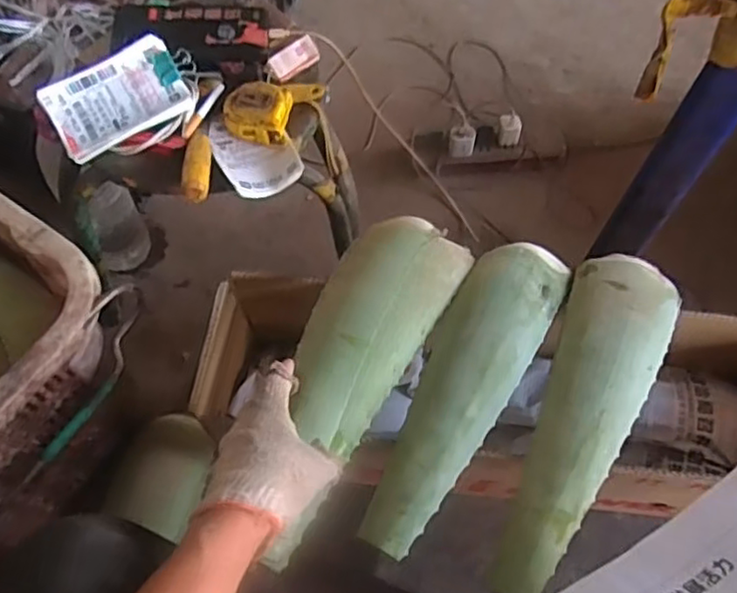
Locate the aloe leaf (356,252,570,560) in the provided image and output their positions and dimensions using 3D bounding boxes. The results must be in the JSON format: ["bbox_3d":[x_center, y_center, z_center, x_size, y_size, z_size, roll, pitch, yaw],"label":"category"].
[{"bbox_3d":[0.085,0.074,0.588,0.090,0.026,0.325,29,65,14],"label":"aloe leaf"}]

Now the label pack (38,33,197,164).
[{"bbox_3d":[-0.256,-0.202,0.671,0.138,0.010,0.088,-31,90,-8],"label":"label pack"}]

